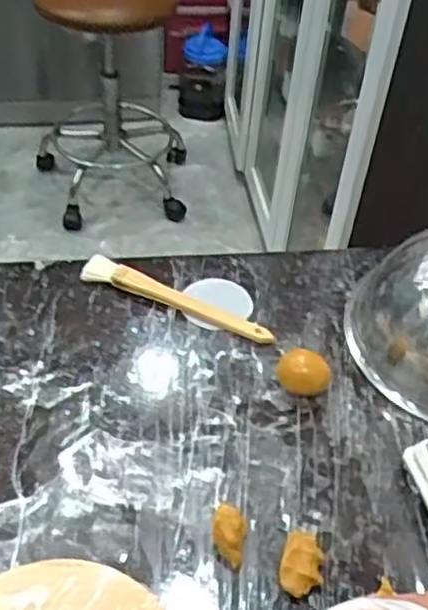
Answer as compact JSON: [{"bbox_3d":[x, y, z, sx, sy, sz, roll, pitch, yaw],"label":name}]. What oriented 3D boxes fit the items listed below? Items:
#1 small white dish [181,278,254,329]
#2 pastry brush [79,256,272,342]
[{"bbox_3d":[0.003,-0.006,0.810,0.077,0.008,0.075,2,46,-2],"label":"small white dish"},{"bbox_3d":[-0.041,-0.008,0.799,0.222,0.022,0.026,20,48,15],"label":"pastry brush"}]

